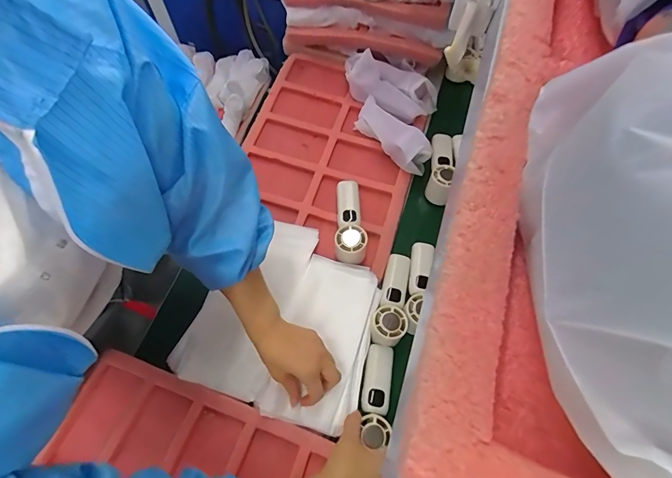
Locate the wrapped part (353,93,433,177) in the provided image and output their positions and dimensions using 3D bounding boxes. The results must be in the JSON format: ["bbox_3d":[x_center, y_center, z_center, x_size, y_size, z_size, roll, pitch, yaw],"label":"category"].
[{"bbox_3d":[0.107,-0.204,0.696,0.058,0.060,0.182,-38,71,-17],"label":"wrapped part"}]

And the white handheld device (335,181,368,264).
[{"bbox_3d":[0.027,-0.038,0.627,0.052,0.046,0.152,2,65,0],"label":"white handheld device"}]

